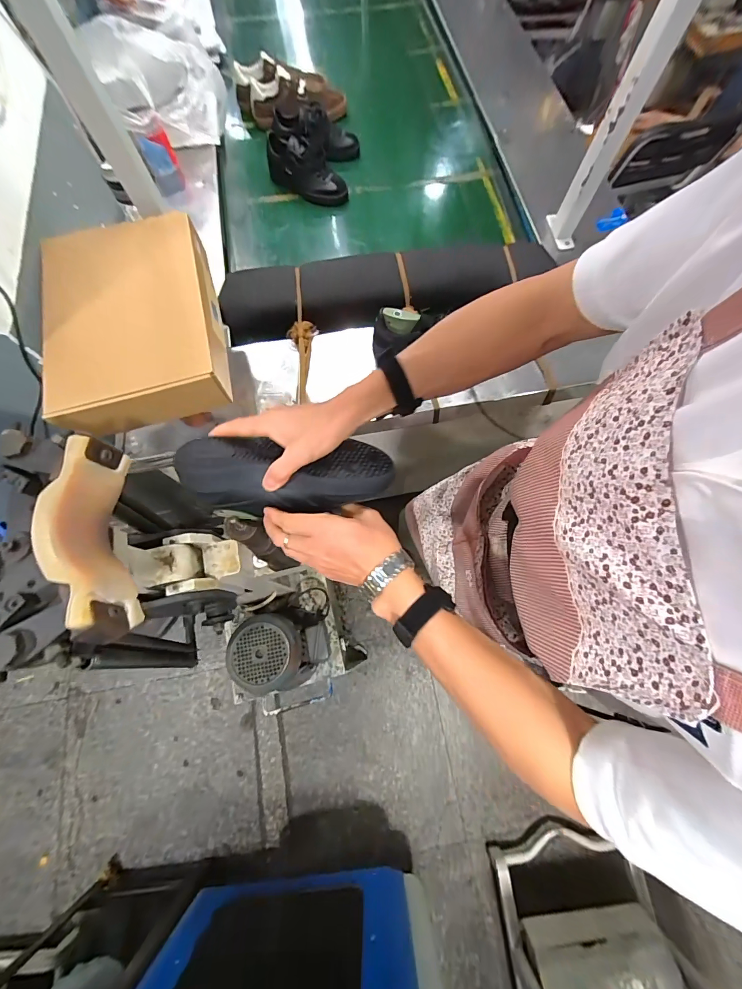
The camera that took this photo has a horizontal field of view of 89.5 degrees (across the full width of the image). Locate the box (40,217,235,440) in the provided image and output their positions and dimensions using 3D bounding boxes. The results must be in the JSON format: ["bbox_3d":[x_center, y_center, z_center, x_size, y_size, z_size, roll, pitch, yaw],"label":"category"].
[{"bbox_3d":[-0.393,-0.294,0.635,0.240,0.086,0.357,-14,72,-4],"label":"box"}]

